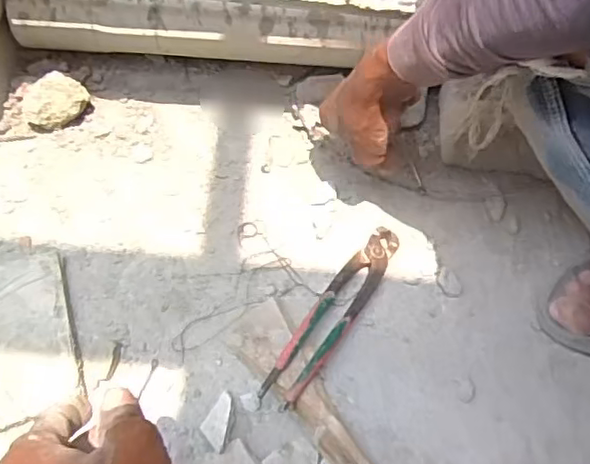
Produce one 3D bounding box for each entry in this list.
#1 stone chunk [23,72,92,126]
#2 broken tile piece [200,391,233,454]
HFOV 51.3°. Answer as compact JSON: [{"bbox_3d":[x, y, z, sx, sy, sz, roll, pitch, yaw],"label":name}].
[{"bbox_3d":[-0.268,-0.152,0.686,0.069,0.053,0.063,1,64,-1],"label":"stone chunk"},{"bbox_3d":[-0.070,0.169,0.554,0.025,0.005,0.052,-3,53,21],"label":"broken tile piece"}]

